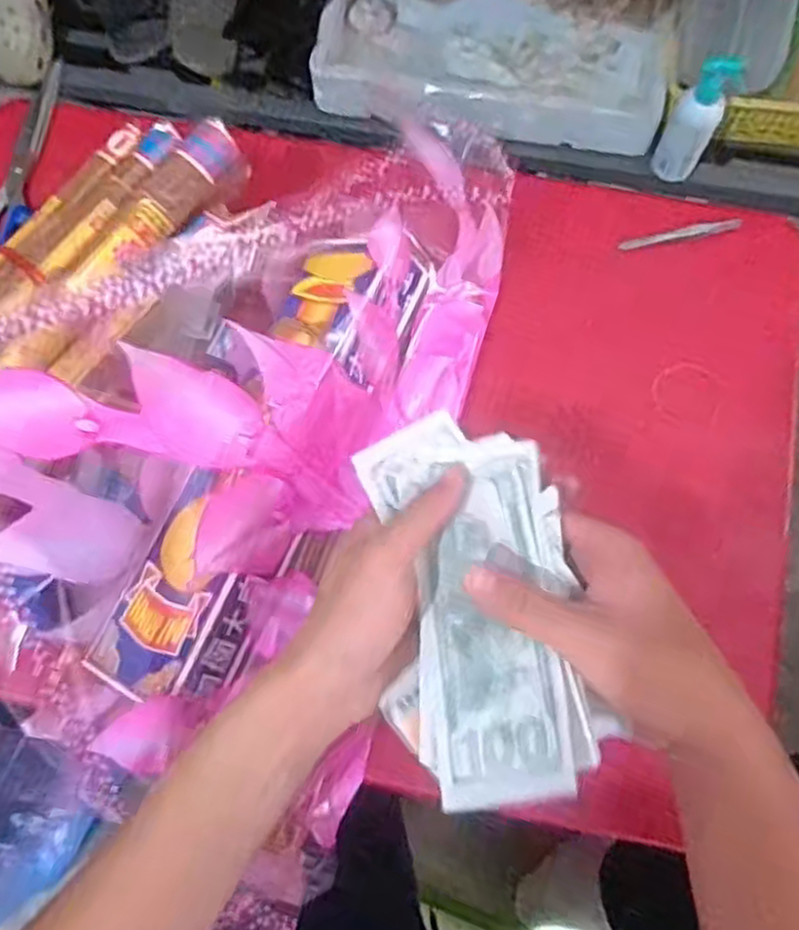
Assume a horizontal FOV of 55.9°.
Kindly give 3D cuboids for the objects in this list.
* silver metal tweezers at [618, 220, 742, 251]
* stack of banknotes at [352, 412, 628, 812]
[{"bbox_3d":[0.198,-0.164,0.532,0.088,0.005,0.011,-12,74,-1],"label":"silver metal tweezers"},{"bbox_3d":[0.037,0.063,0.359,0.093,0.036,0.176,-6,73,0],"label":"stack of banknotes"}]

